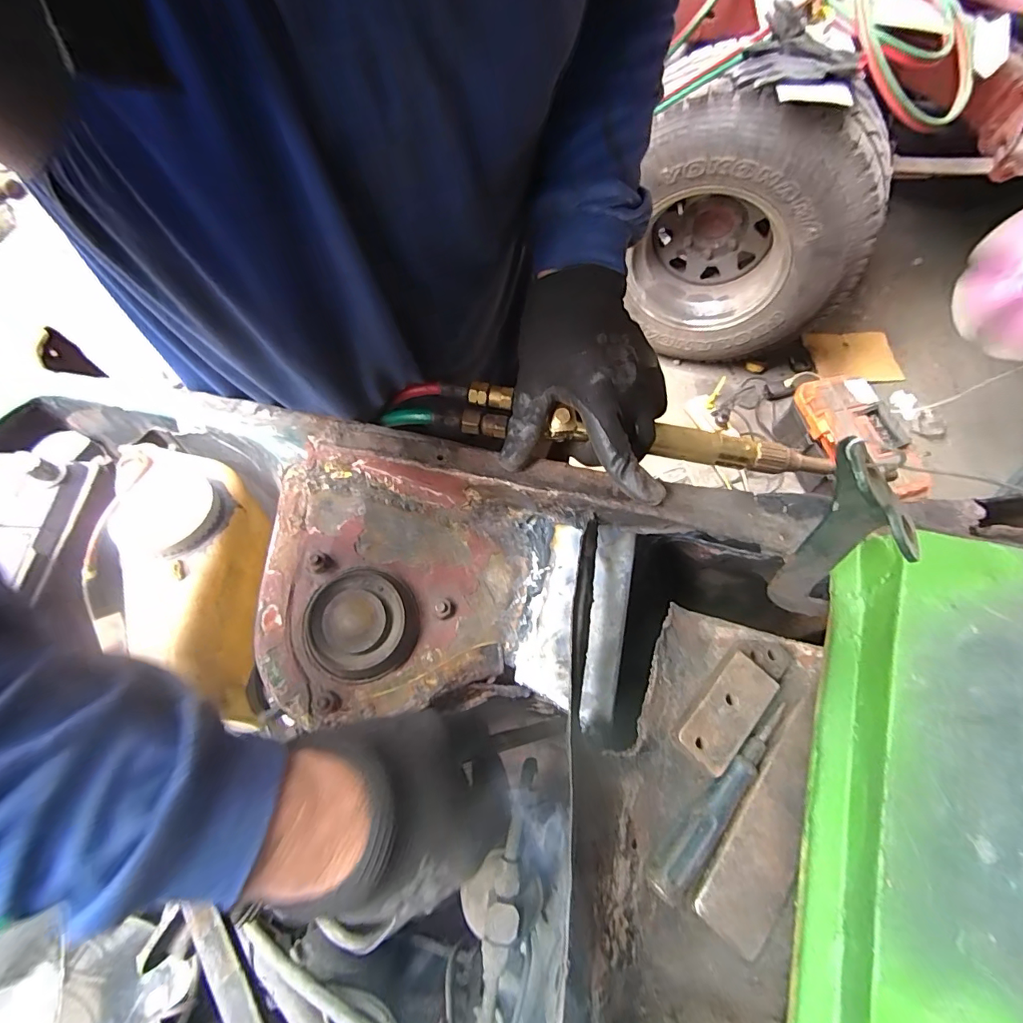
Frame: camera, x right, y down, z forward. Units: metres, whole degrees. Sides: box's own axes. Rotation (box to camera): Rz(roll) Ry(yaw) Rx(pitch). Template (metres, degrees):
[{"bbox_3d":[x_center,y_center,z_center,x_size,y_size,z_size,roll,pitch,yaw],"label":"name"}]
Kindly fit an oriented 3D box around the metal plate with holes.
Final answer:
[{"bbox_3d":[0.159,0.146,0.342,0.036,0.006,0.084,40,73,16],"label":"metal plate with holes"}]

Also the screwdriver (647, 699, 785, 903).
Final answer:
[{"bbox_3d":[0.148,0.192,0.325,0.155,0.027,0.019,-43,72,-15],"label":"screwdriver"}]

